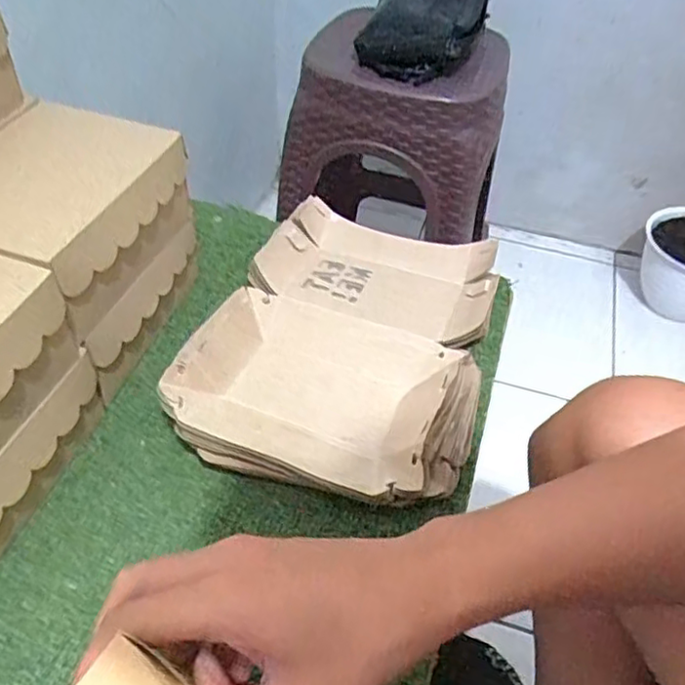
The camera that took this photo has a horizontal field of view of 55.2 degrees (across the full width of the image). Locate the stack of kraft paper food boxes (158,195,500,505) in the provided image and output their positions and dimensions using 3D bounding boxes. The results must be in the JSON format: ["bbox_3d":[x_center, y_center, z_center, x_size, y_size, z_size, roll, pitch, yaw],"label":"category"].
[{"bbox_3d":[0.010,-0.004,0.527,0.201,0.065,0.287,14,48,9],"label":"stack of kraft paper food boxes"}]

